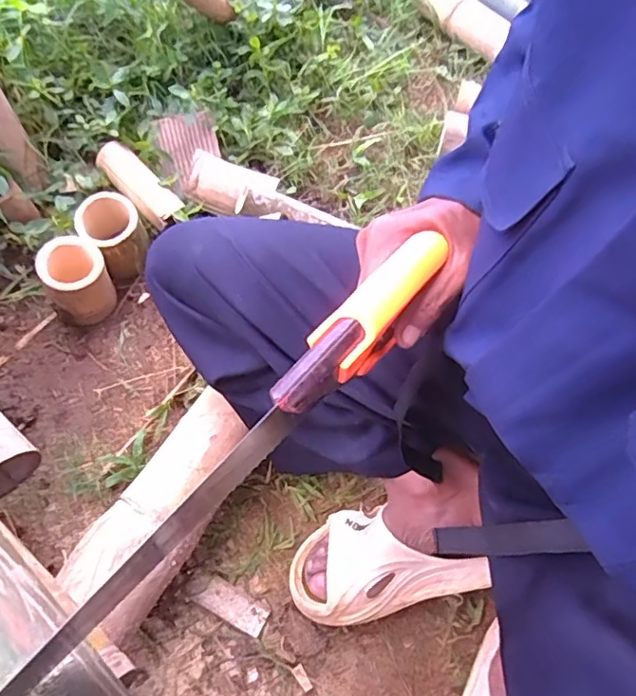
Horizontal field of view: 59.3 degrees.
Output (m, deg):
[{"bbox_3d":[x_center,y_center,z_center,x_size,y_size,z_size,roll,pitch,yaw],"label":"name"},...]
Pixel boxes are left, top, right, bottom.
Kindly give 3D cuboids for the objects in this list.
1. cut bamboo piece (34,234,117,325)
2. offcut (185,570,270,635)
[{"bbox_3d":[-0.319,-0.085,0.753,0.079,0.116,0.070,-35,70,-17],"label":"cut bamboo piece"},{"bbox_3d":[-0.100,0.284,0.626,0.092,0.007,0.036,27,66,11],"label":"offcut"}]

